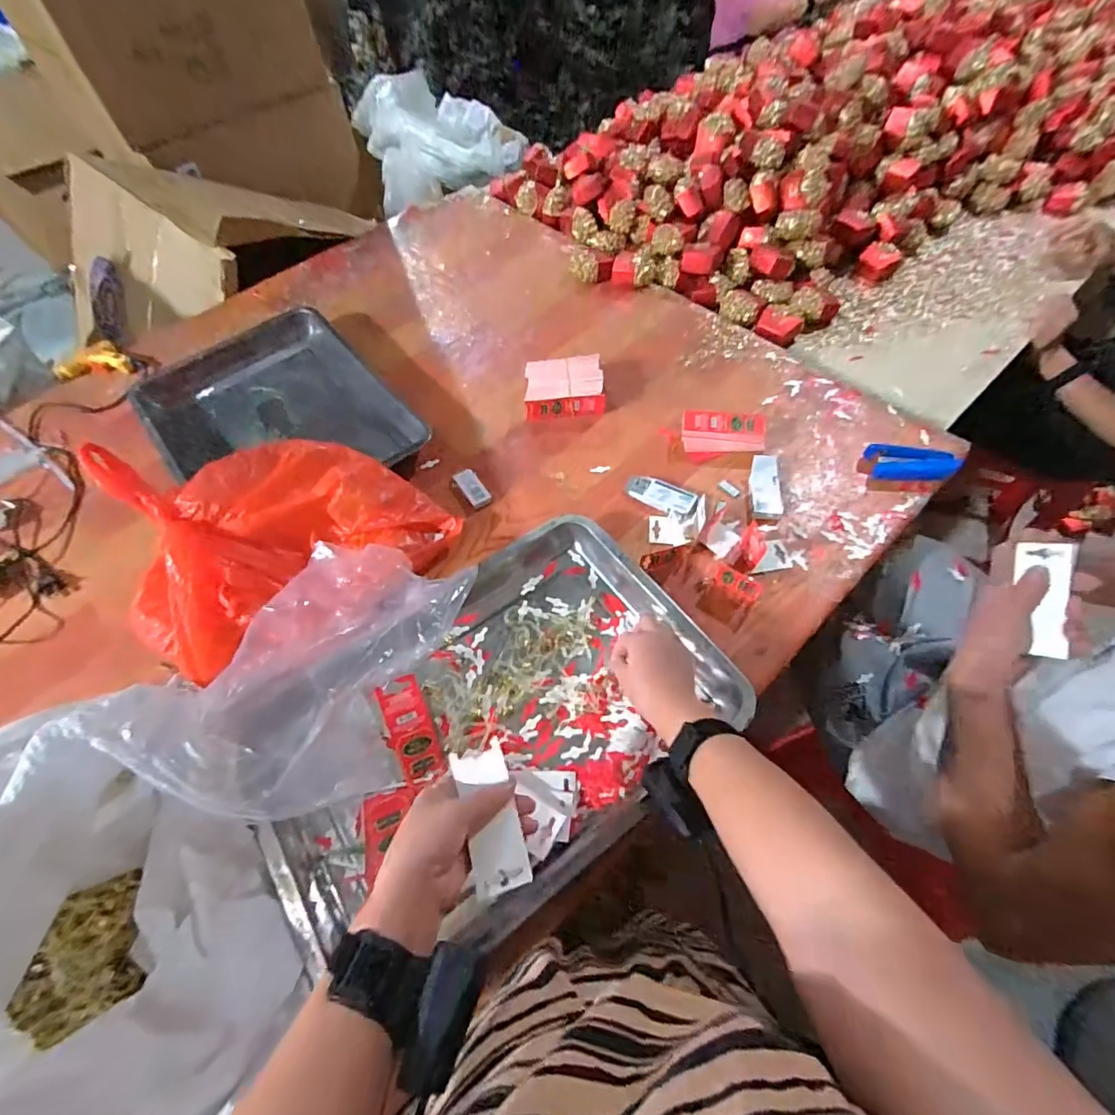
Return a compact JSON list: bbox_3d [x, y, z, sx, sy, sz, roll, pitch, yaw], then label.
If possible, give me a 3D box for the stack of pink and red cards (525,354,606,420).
[{"bbox_3d":[0.009,-0.277,0.845,0.130,0.050,0.094,-7,59,-3],"label":"stack of pink and red cards"}]

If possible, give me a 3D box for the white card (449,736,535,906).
[{"bbox_3d":[-0.055,0.214,0.431,0.044,0.008,0.111,-17,59,-5],"label":"white card"}]

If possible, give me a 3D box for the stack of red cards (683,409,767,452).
[{"bbox_3d":[0.252,-0.193,0.794,0.122,0.030,0.065,3,61,4],"label":"stack of red cards"}]

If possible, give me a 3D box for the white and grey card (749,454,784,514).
[{"bbox_3d":[0.294,-0.103,0.738,0.040,0.008,0.088,-3,72,15],"label":"white and grey card"}]

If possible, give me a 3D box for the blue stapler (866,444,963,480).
[{"bbox_3d":[0.514,-0.135,0.752,0.121,0.030,0.059,7,59,6],"label":"blue stapler"}]

